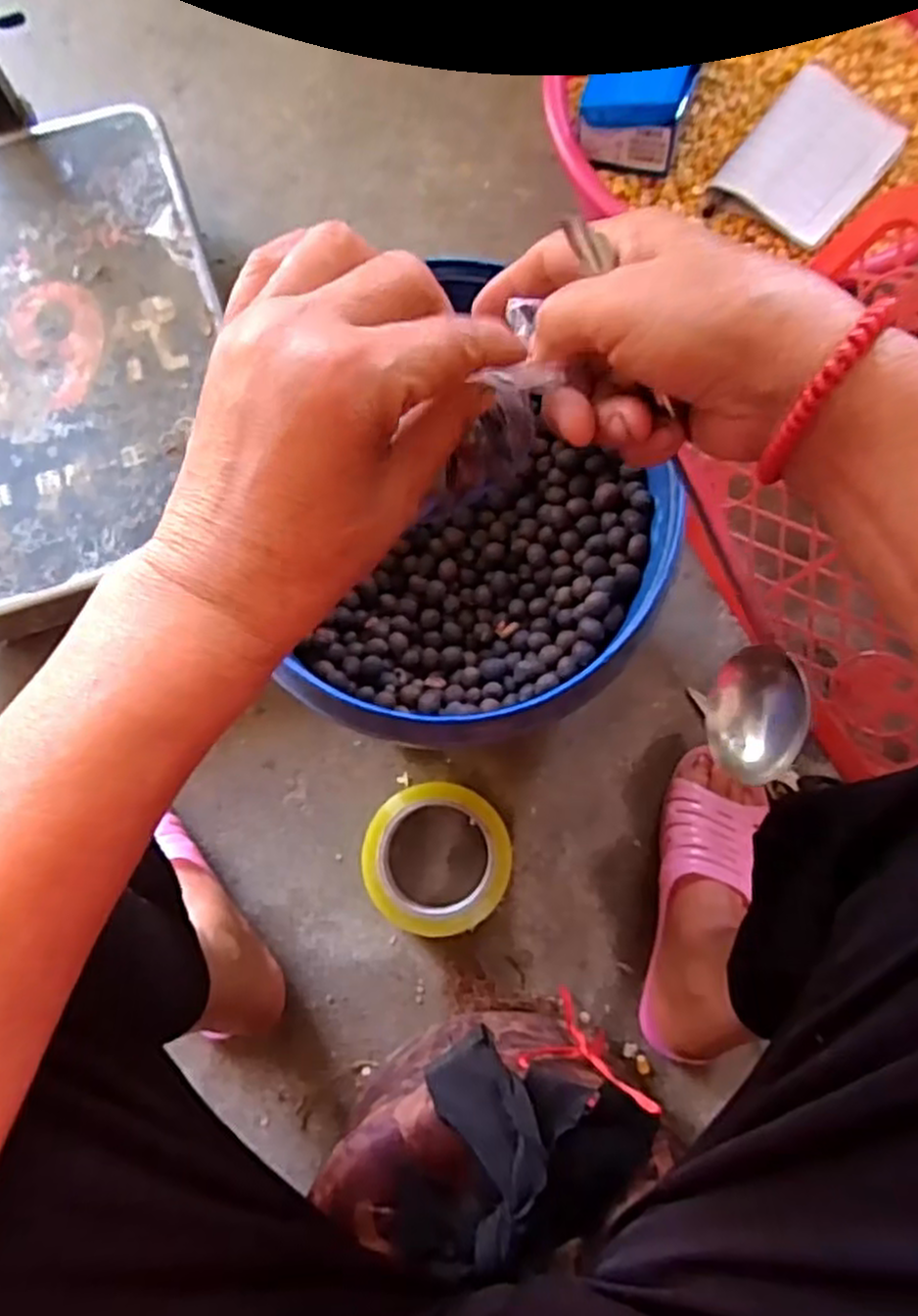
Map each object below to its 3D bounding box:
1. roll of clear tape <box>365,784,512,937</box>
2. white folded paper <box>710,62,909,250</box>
[{"bbox_3d":[-0.017,0.154,0.593,0.108,0.050,0.108,0,77,-1],"label":"roll of clear tape"},{"bbox_3d":[0.284,-0.405,0.617,0.103,0.017,0.131,40,80,8],"label":"white folded paper"}]

